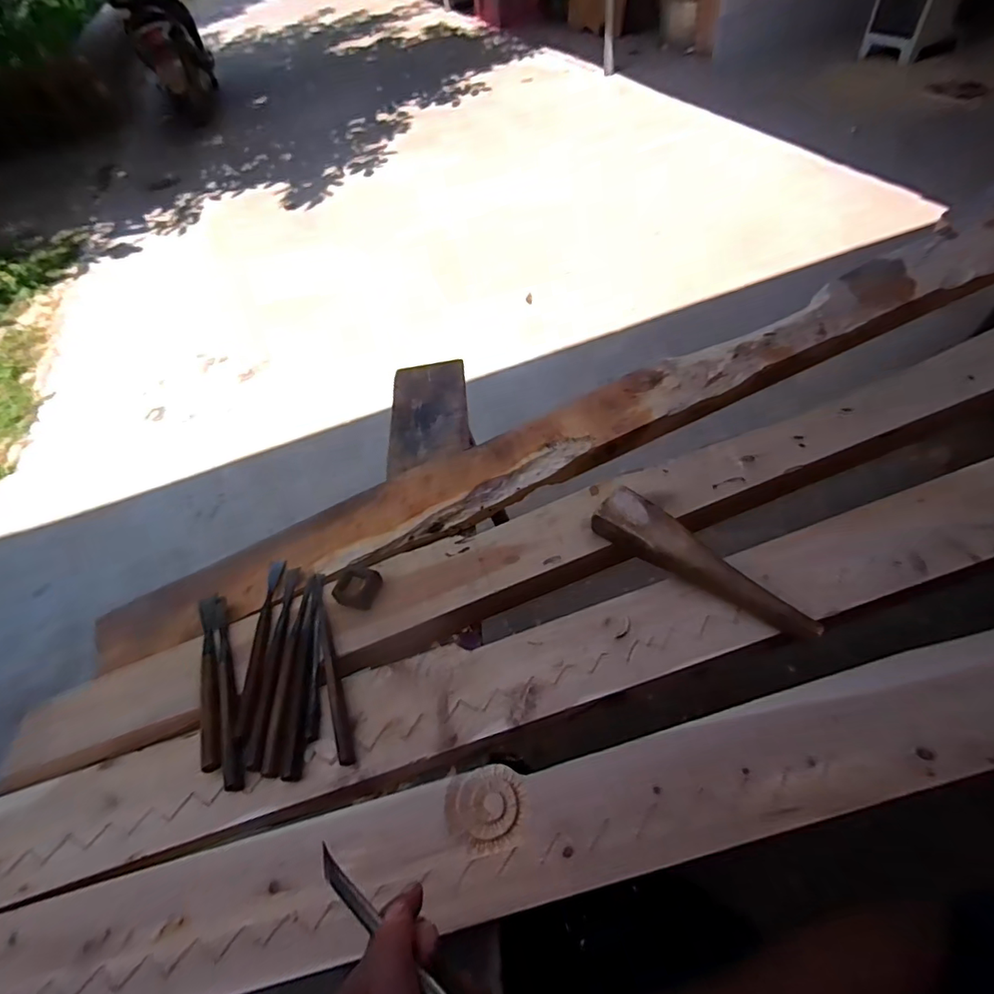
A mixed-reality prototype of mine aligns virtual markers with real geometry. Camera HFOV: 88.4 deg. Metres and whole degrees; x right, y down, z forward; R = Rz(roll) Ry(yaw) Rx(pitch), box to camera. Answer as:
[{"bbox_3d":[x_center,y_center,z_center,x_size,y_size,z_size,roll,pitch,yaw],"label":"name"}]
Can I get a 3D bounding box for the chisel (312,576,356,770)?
[{"bbox_3d":[-0.204,0.193,0.619,0.018,0.016,0.252,-20,52,-8],"label":"chisel"}]

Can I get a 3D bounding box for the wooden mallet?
[{"bbox_3d":[0.241,0.089,0.616,0.066,0.058,0.273,-40,55,-22],"label":"wooden mallet"}]

